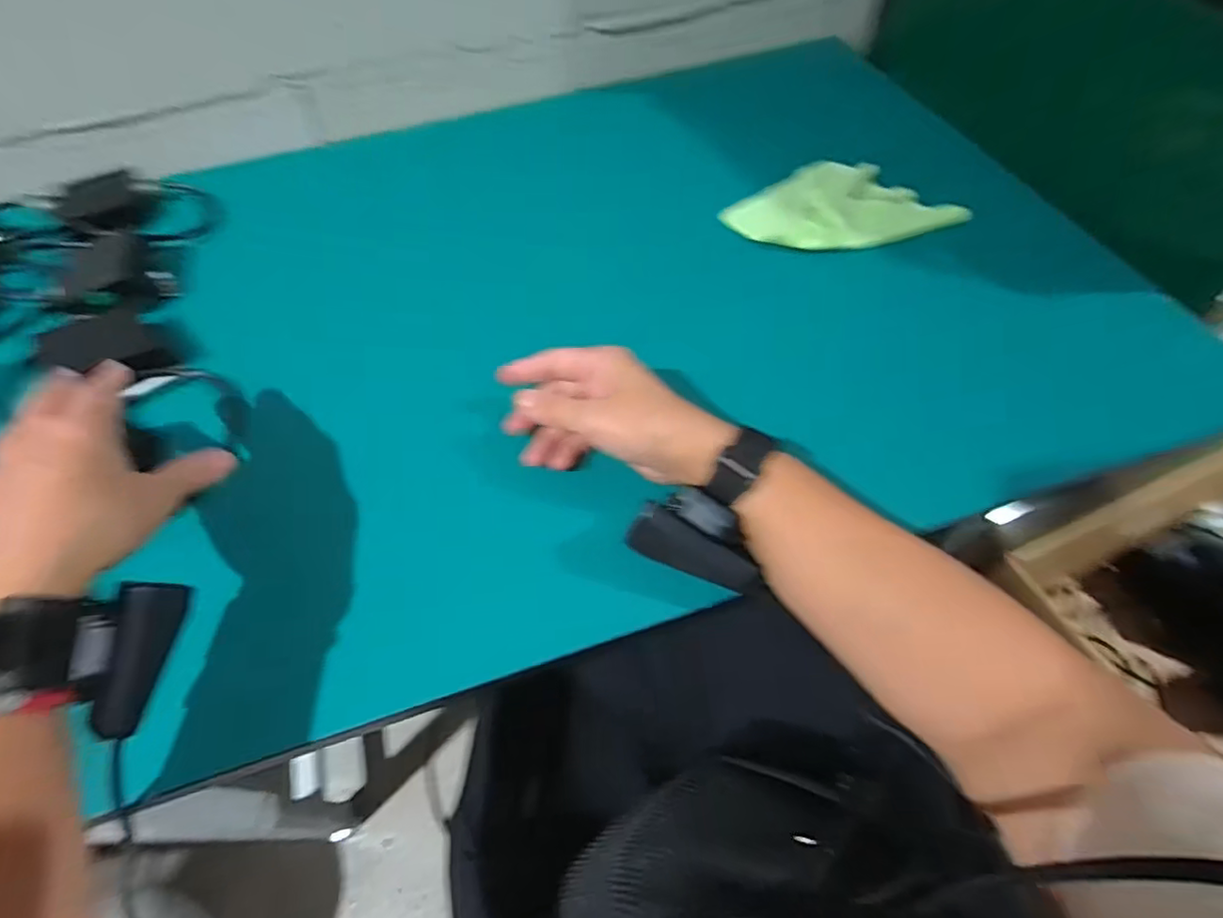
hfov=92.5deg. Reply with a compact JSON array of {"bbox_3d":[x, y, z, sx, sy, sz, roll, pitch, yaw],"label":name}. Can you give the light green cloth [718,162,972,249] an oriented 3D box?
[{"bbox_3d":[0.199,-0.225,0.519,0.186,0.020,0.112,-16,66,-7],"label":"light green cloth"}]

